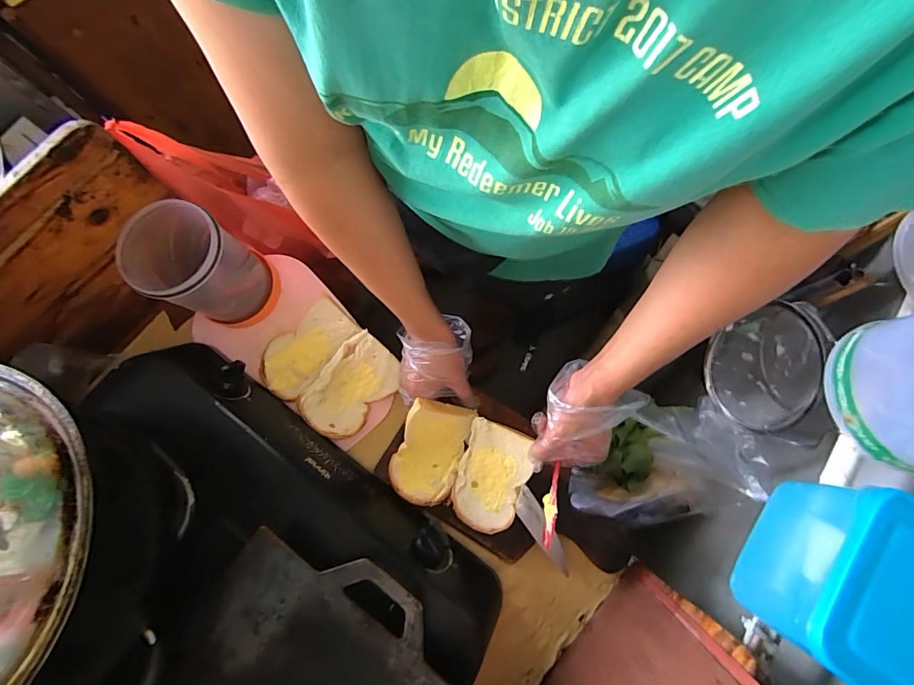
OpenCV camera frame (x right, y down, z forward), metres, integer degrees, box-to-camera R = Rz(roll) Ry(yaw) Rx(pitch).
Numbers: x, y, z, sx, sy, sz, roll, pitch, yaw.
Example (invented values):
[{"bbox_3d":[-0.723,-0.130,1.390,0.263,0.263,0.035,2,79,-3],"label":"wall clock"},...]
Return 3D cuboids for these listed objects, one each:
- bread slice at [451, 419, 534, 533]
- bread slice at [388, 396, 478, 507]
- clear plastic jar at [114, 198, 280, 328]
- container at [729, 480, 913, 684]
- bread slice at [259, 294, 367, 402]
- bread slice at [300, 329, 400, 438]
[{"bbox_3d":[0.042,0.174,0.553,0.087,0.010,0.138,18,95,21],"label":"bread slice"},{"bbox_3d":[-0.036,0.146,0.566,0.085,0.029,0.138,18,98,-7],"label":"bread slice"},{"bbox_3d":[-0.351,-0.101,0.601,0.131,0.156,0.121,0,77,1],"label":"clear plastic jar"},{"bbox_3d":[0.307,0.188,0.315,0.130,0.097,0.122,34,80,8],"label":"container"},{"bbox_3d":[-0.225,0.011,0.647,0.100,0.026,0.155,39,81,9],"label":"bread slice"},{"bbox_3d":[-0.156,0.064,0.625,0.097,0.009,0.149,41,81,10],"label":"bread slice"}]

